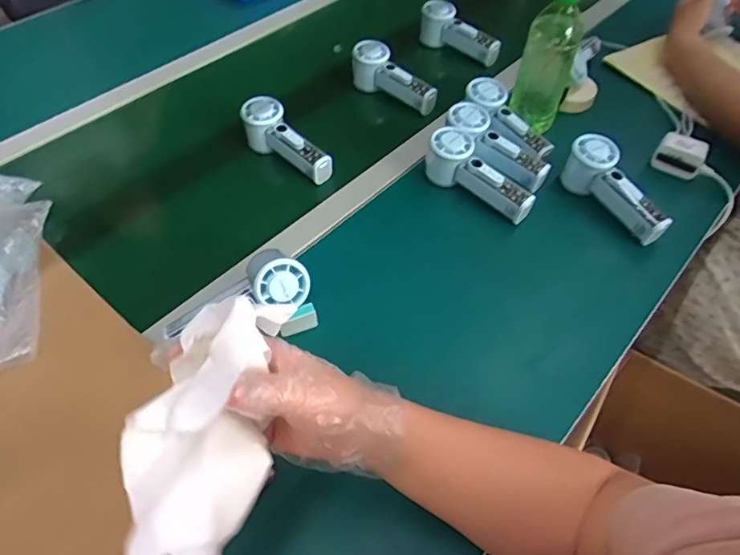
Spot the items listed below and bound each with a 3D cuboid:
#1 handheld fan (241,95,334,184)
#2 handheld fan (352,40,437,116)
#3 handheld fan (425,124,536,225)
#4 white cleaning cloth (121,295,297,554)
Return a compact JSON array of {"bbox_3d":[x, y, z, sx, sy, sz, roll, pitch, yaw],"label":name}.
[{"bbox_3d":[-0.113,-0.182,0.706,0.153,0.060,0.047,41,62,14],"label":"handheld fan"},{"bbox_3d":[0.037,-0.302,0.789,0.045,0.060,0.156,-36,60,-24],"label":"handheld fan"},{"bbox_3d":[0.138,-0.126,0.661,0.153,0.066,0.050,41,62,13],"label":"handheld fan"},{"bbox_3d":[-0.103,0.086,0.315,0.074,0.073,0.157,9,75,8],"label":"white cleaning cloth"}]

